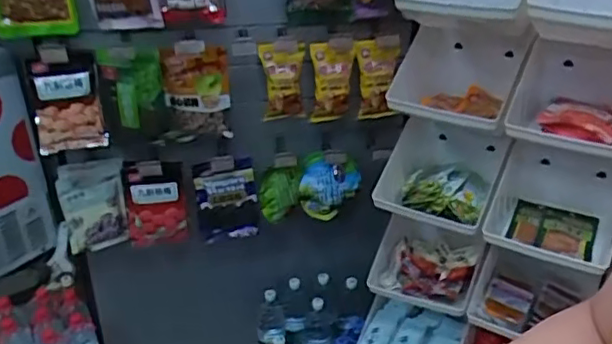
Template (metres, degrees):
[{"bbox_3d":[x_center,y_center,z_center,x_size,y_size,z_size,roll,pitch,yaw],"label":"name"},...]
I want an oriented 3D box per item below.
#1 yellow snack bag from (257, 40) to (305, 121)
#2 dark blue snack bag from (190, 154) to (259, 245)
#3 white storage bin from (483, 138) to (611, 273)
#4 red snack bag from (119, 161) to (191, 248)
[{"bbox_3d":[-0.058,-0.239,1.561,0.142,0.197,0.032,-12,13,-38],"label":"yellow snack bag"},{"bbox_3d":[-0.217,0.077,1.634,0.165,0.251,0.021,-4,28,-7],"label":"dark blue snack bag"},{"bbox_3d":[0.492,0.078,1.188,0.227,0.175,0.275,16,32,27],"label":"white storage bin"},{"bbox_3d":[-0.391,0.087,1.572,0.153,0.271,0.059,-10,30,-19],"label":"red snack bag"}]

